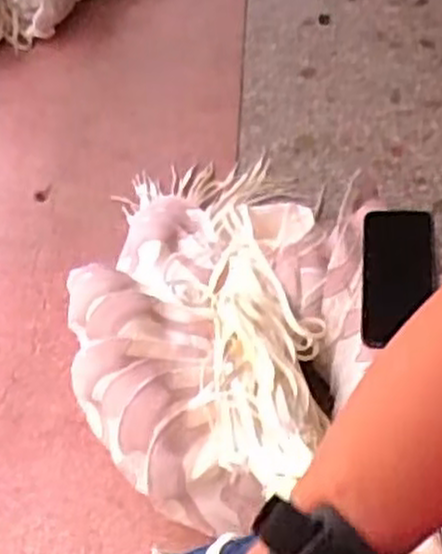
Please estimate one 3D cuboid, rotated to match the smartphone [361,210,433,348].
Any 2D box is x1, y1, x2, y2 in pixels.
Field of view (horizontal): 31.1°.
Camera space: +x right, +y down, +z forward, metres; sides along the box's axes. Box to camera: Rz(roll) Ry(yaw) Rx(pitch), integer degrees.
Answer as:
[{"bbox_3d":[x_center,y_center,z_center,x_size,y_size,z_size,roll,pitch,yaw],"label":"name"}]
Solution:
[{"bbox_3d":[0.196,0.000,0.881,0.079,0.013,0.160,6,71,-1],"label":"smartphone"}]

